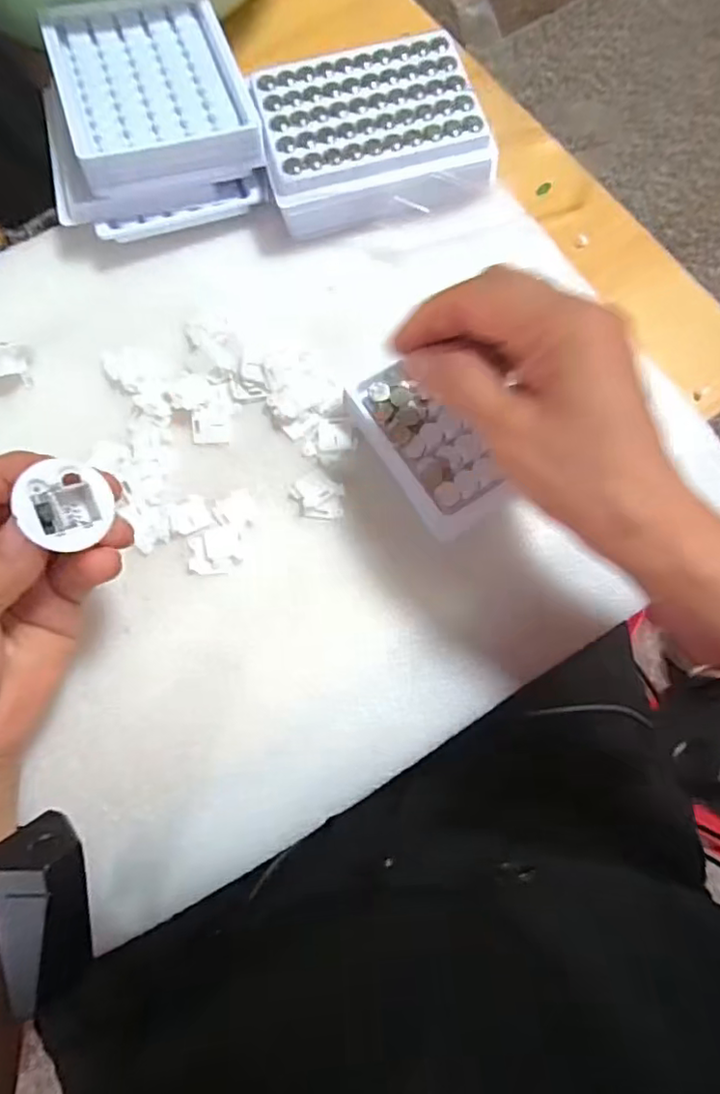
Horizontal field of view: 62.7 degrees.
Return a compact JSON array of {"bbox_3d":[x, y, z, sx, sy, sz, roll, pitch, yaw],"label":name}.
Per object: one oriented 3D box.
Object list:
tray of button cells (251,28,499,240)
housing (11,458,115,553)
[{"bbox_3d":[0.007,-0.243,0.346,0.124,0.026,0.097,-13,76,-3],"label":"tray of button cells"},{"bbox_3d":[-0.109,-0.015,0.217,0.029,0.009,0.031,-5,89,-40],"label":"housing"}]

